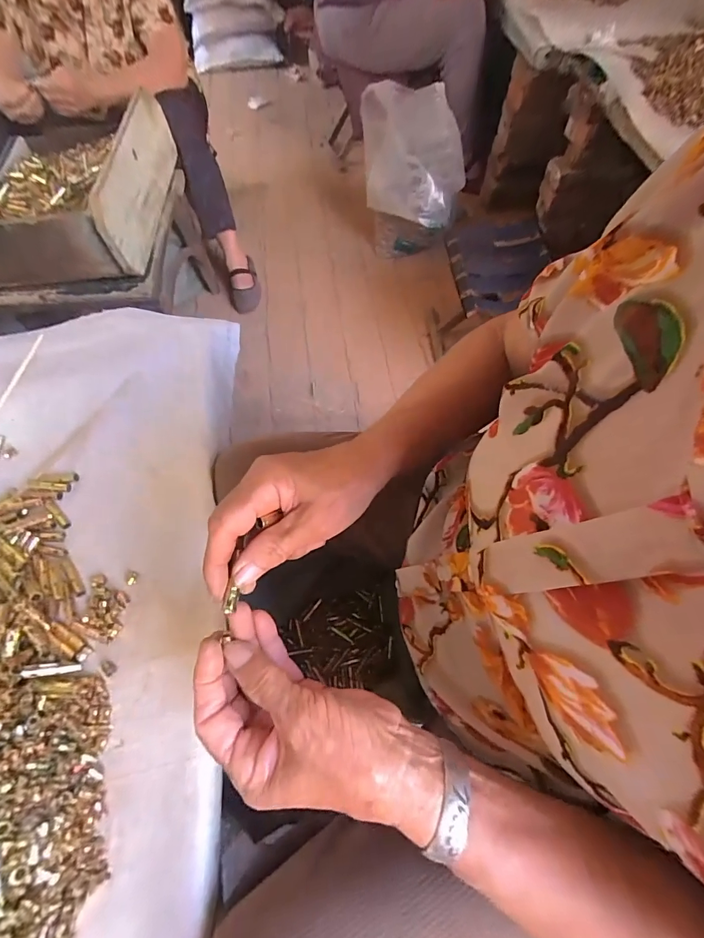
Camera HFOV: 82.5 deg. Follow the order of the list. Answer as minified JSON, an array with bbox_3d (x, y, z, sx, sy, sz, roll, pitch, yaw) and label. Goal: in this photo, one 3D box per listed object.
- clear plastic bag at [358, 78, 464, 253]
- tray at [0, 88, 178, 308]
[{"bbox_3d":[0.166,-0.902,1.285,0.344,0.429,0.186,12,63,6],"label":"clear plastic bag"},{"bbox_3d":[-0.608,-0.564,0.836,0.393,0.182,0.484,-3,62,-2],"label":"tray"}]

